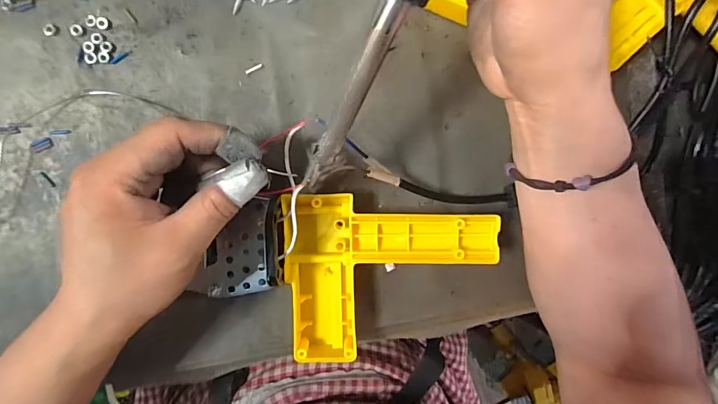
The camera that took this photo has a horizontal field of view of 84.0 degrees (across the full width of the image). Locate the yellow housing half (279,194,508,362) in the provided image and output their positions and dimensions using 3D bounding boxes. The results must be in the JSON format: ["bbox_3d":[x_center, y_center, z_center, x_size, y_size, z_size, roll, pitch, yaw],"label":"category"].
[{"bbox_3d":[0.021,0.049,0.278,0.139,0.039,0.112,-4,96,-7],"label":"yellow housing half"}]

